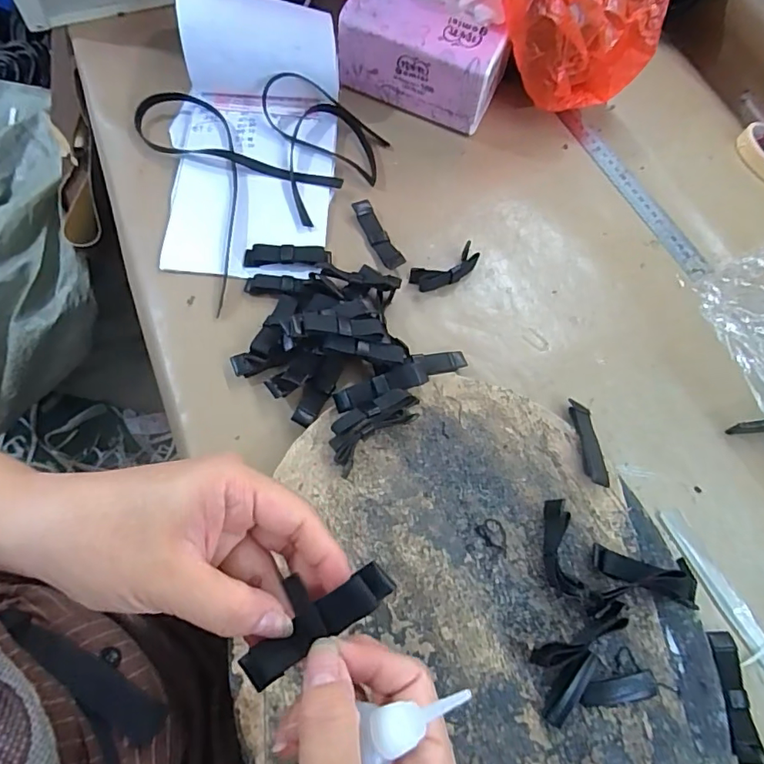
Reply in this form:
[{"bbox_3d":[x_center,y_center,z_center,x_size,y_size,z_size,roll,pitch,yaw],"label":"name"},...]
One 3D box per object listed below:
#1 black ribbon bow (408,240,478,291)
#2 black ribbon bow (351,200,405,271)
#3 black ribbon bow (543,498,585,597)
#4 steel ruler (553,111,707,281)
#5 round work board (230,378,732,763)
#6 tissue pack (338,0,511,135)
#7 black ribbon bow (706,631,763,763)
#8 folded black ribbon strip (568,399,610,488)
[{"bbox_3d":[0.053,-0.095,0.433,0.057,0.019,0.022,-22,70,-12],"label":"black ribbon bow"},{"bbox_3d":[-0.004,-0.127,0.444,0.017,0.006,0.073,-24,70,-13],"label":"black ribbon bow"},{"bbox_3d":[0.114,0.107,0.333,0.016,0.015,0.059,-3,67,-4],"label":"black ribbon bow"},{"bbox_3d":[0.242,-0.187,0.492,0.027,0.008,0.210,-23,70,-12],"label":"steel ruler"},{"bbox_3d":[0.056,0.167,0.315,0.271,0.020,0.331,-20,69,-11],"label":"round work board"},{"bbox_3d":[0.040,-0.304,0.467,0.143,0.118,0.067,29,68,9],"label":"tissue pack"},{"bbox_3d":[0.222,0.196,0.320,0.020,0.012,0.071,-1,67,-4],"label":"black ribbon bow"},{"bbox_3d":[0.150,0.043,0.374,0.016,0.005,0.068,0,54,-3],"label":"folded black ribbon strip"}]

